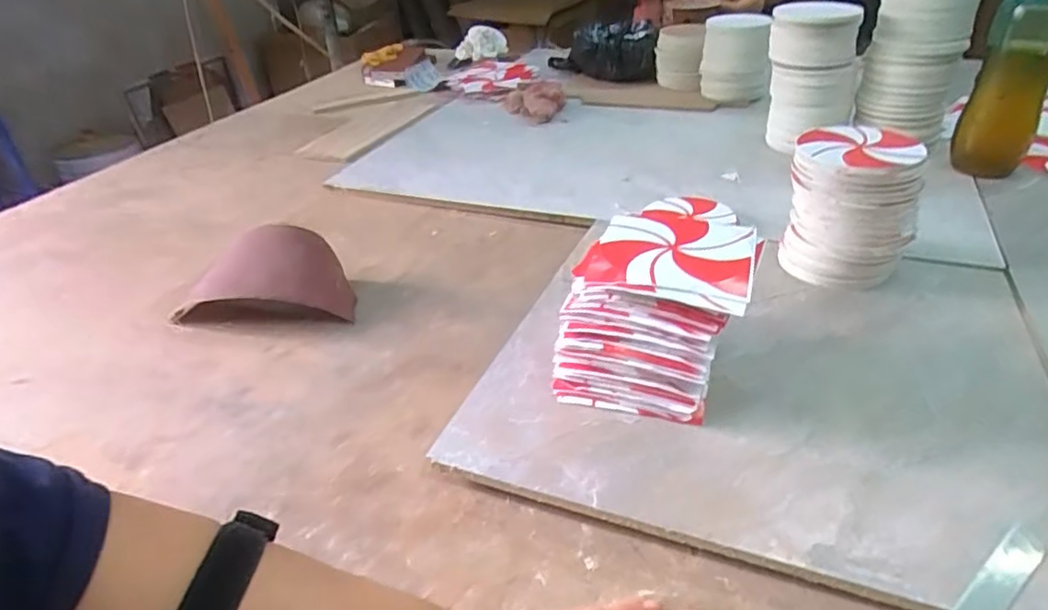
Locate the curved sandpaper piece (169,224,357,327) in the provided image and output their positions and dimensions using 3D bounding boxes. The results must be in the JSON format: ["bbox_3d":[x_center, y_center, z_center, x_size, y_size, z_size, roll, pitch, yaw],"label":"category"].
[{"bbox_3d":[-0.252,-0.028,0.644,0.167,0.062,0.088,-2,33,3],"label":"curved sandpaper piece"}]

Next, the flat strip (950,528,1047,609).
[{"bbox_3d":[0.249,0.150,0.338,0.084,0.006,0.019,-29,47,-26],"label":"flat strip"}]

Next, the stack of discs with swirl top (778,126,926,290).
[{"bbox_3d":[0.298,-0.086,0.590,0.107,0.127,0.097,12,37,23],"label":"stack of discs with swirl top"}]

